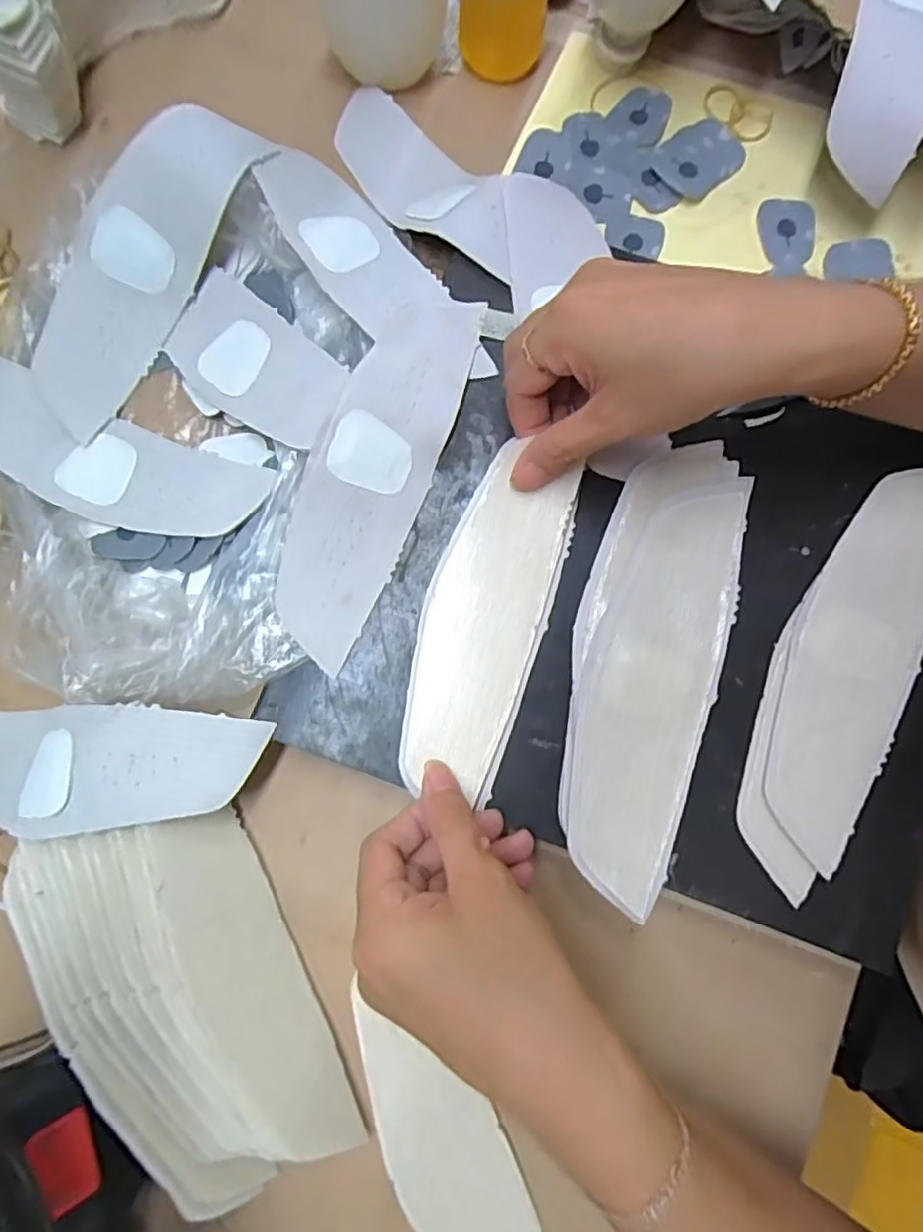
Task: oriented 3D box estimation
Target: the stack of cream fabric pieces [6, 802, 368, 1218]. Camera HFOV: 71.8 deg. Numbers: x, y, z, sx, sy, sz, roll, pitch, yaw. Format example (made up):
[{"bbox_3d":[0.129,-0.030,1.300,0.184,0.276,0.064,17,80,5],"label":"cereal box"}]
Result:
[{"bbox_3d":[-0.118,0.164,0.276,0.093,0.040,0.174,-31,81,-6],"label":"stack of cream fabric pieces"}]

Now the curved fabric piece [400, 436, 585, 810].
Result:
[{"bbox_3d":[0.012,0.001,0.295,0.055,0.012,0.154,18,82,-1],"label":"curved fabric piece"}]

